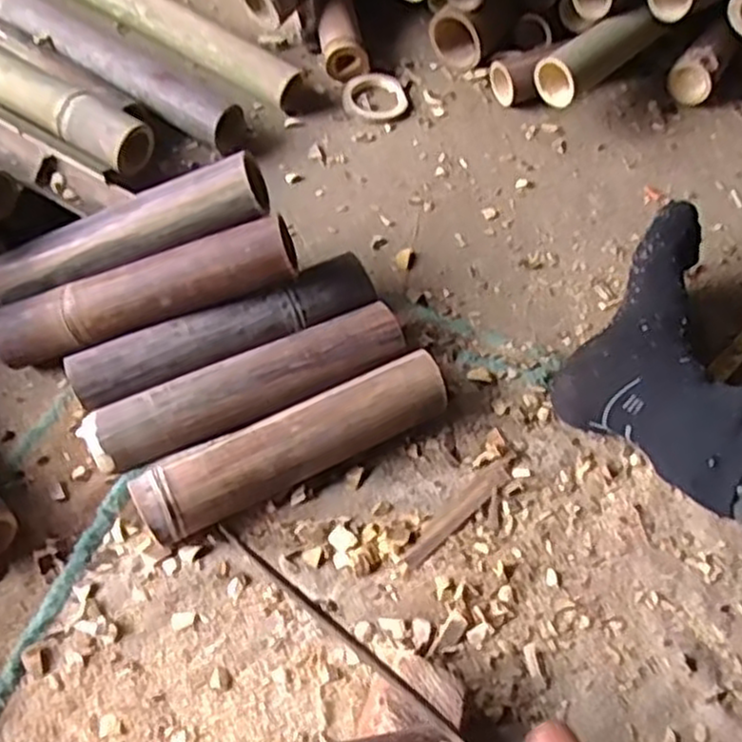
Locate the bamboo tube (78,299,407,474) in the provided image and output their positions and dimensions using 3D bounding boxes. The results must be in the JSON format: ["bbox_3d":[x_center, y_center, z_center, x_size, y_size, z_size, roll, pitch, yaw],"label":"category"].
[{"bbox_3d":[-0.105,0.018,0.654,0.272,0.063,0.053,-22,64,-16],"label":"bamboo tube"}]

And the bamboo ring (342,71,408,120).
[{"bbox_3d":[0.005,-0.330,0.901,0.078,0.013,0.078,2,60,-3],"label":"bamboo ring"}]

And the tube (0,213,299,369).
[{"bbox_3d":[-0.197,-0.067,0.650,0.270,0.050,0.058,-18,62,3],"label":"tube"}]

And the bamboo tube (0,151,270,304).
[{"bbox_3d":[-0.220,-0.123,0.666,0.262,0.045,0.051,-18,61,10],"label":"bamboo tube"}]

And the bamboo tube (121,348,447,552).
[{"bbox_3d":[-0.062,0.062,0.623,0.258,0.065,0.062,-22,64,-16],"label":"bamboo tube"}]

